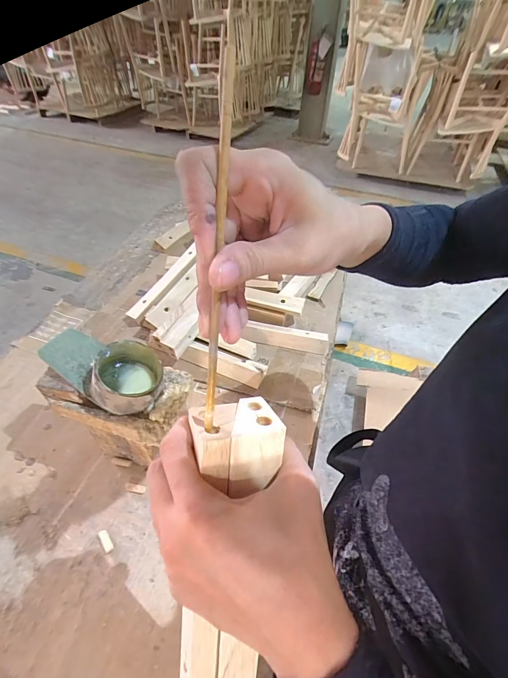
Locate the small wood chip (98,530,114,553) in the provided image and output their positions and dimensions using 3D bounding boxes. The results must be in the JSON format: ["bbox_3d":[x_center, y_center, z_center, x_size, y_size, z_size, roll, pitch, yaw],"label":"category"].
[{"bbox_3d":[-0.204,0.278,0.461,0.011,0.007,0.031,-30,55,-26],"label":"small wood chip"}]

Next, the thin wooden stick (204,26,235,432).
[{"bbox_3d":[-0.019,-0.043,0.173,0.006,0.193,0.007,4,13,-3],"label":"thin wooden stick"}]

